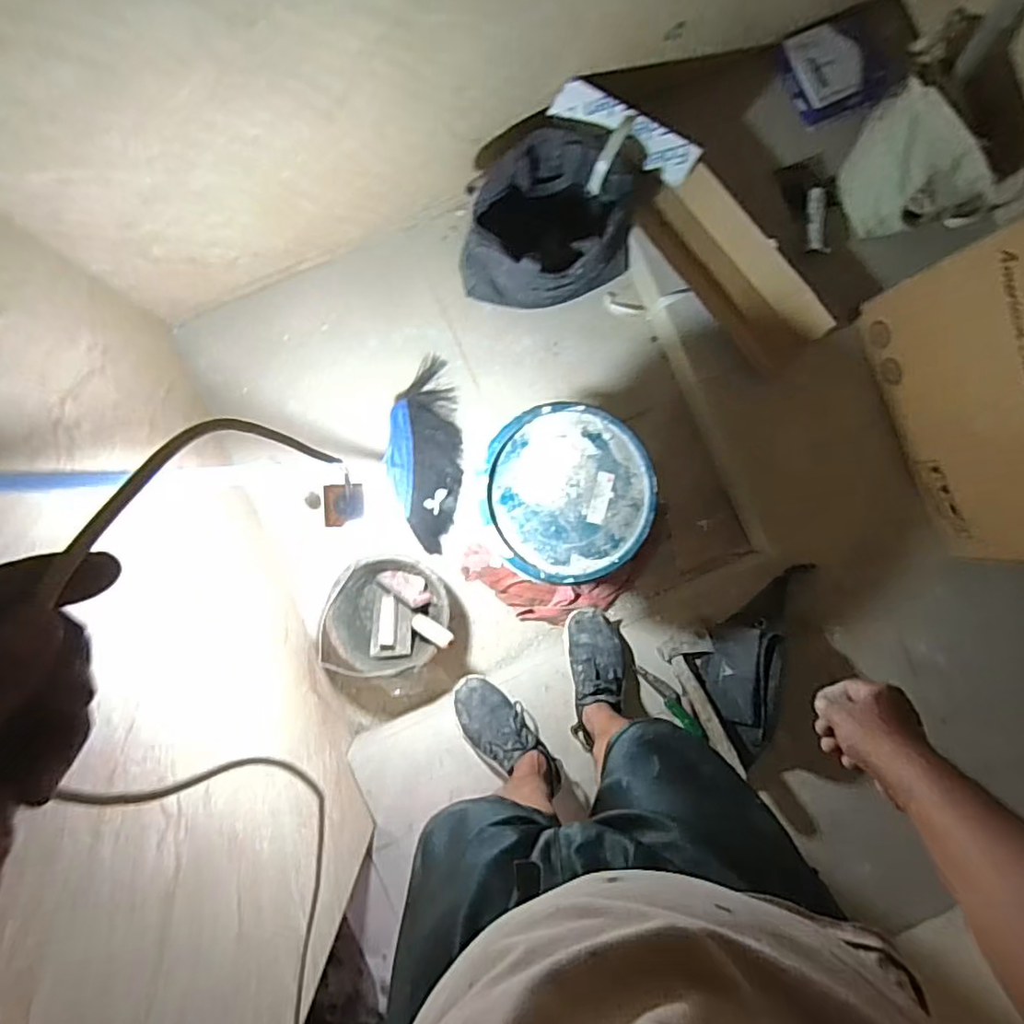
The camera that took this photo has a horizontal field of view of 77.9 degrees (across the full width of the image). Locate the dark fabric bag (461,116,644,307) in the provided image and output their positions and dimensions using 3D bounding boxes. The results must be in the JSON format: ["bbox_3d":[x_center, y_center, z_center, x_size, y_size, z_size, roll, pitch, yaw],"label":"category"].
[{"bbox_3d":[0.085,-0.581,1.305,0.321,0.234,0.313,12,88,-1],"label":"dark fabric bag"}]

